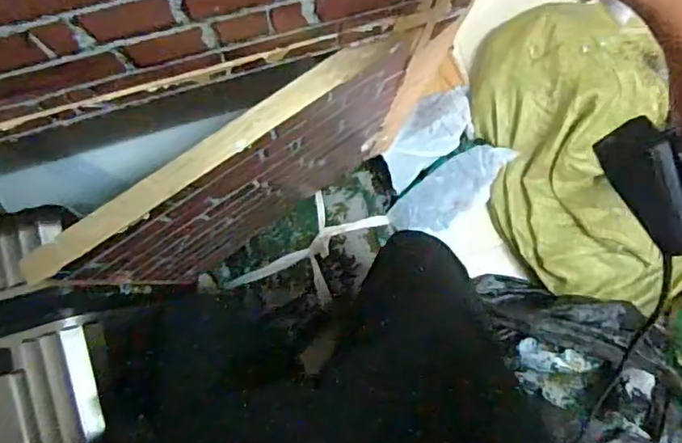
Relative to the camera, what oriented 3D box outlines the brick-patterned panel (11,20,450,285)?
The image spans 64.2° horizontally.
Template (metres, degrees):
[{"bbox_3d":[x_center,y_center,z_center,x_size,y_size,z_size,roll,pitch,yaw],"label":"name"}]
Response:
[{"bbox_3d":[-0.101,-0.049,0.768,0.430,0.585,0.041,-34,87,-5],"label":"brick-patterned panel"}]

